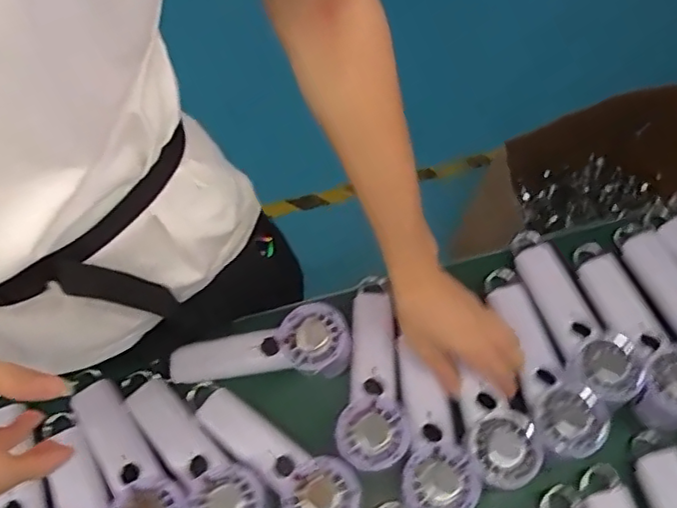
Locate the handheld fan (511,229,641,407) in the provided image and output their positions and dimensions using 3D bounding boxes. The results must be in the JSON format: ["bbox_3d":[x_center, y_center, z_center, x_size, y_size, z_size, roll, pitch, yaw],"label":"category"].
[{"bbox_3d":[0.235,0.056,0.591,0.061,0.033,0.198,-15,50,-5],"label":"handheld fan"}]

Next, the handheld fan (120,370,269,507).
[{"bbox_3d":[-0.137,0.182,0.540,0.069,0.044,0.198,-41,59,-14],"label":"handheld fan"}]

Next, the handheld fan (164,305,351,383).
[{"bbox_3d":[-0.075,0.096,0.576,0.173,0.046,0.059,-13,68,11],"label":"handheld fan"}]

